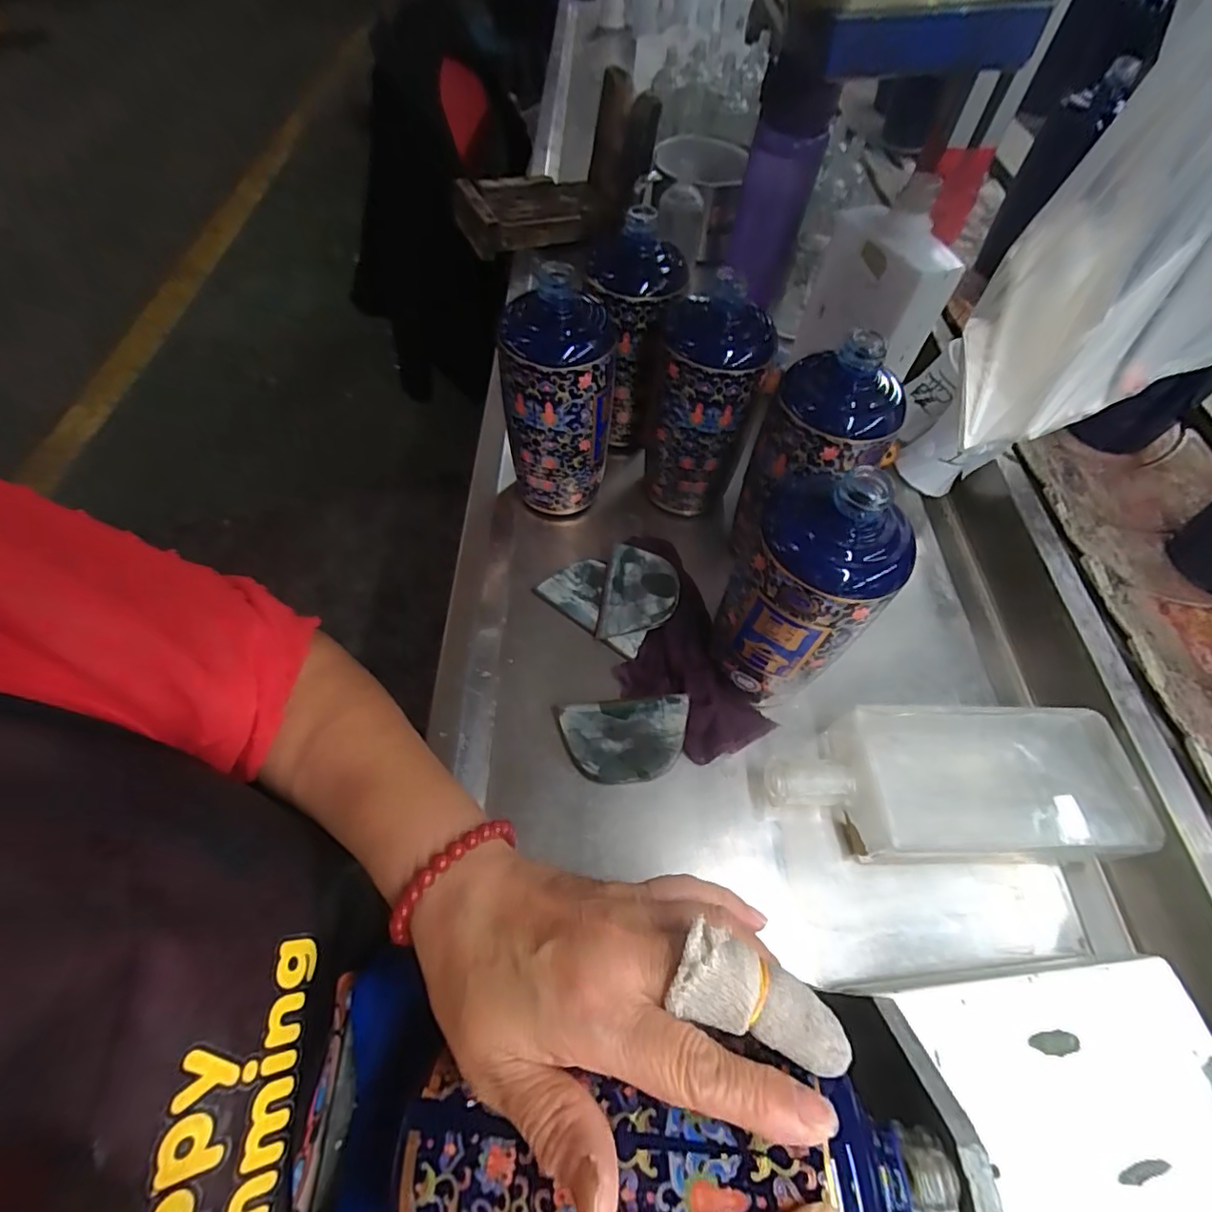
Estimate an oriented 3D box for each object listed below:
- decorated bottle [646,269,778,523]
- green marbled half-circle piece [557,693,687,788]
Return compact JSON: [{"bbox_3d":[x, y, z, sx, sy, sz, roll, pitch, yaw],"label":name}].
[{"bbox_3d":[0.076,-0.158,0.441,0.079,0.167,0.079,8,60,6],"label":"decorated bottle"},{"bbox_3d":[0.013,0.092,0.379,0.086,0.018,0.055,-5,59,-1],"label":"green marbled half-circle piece"}]

